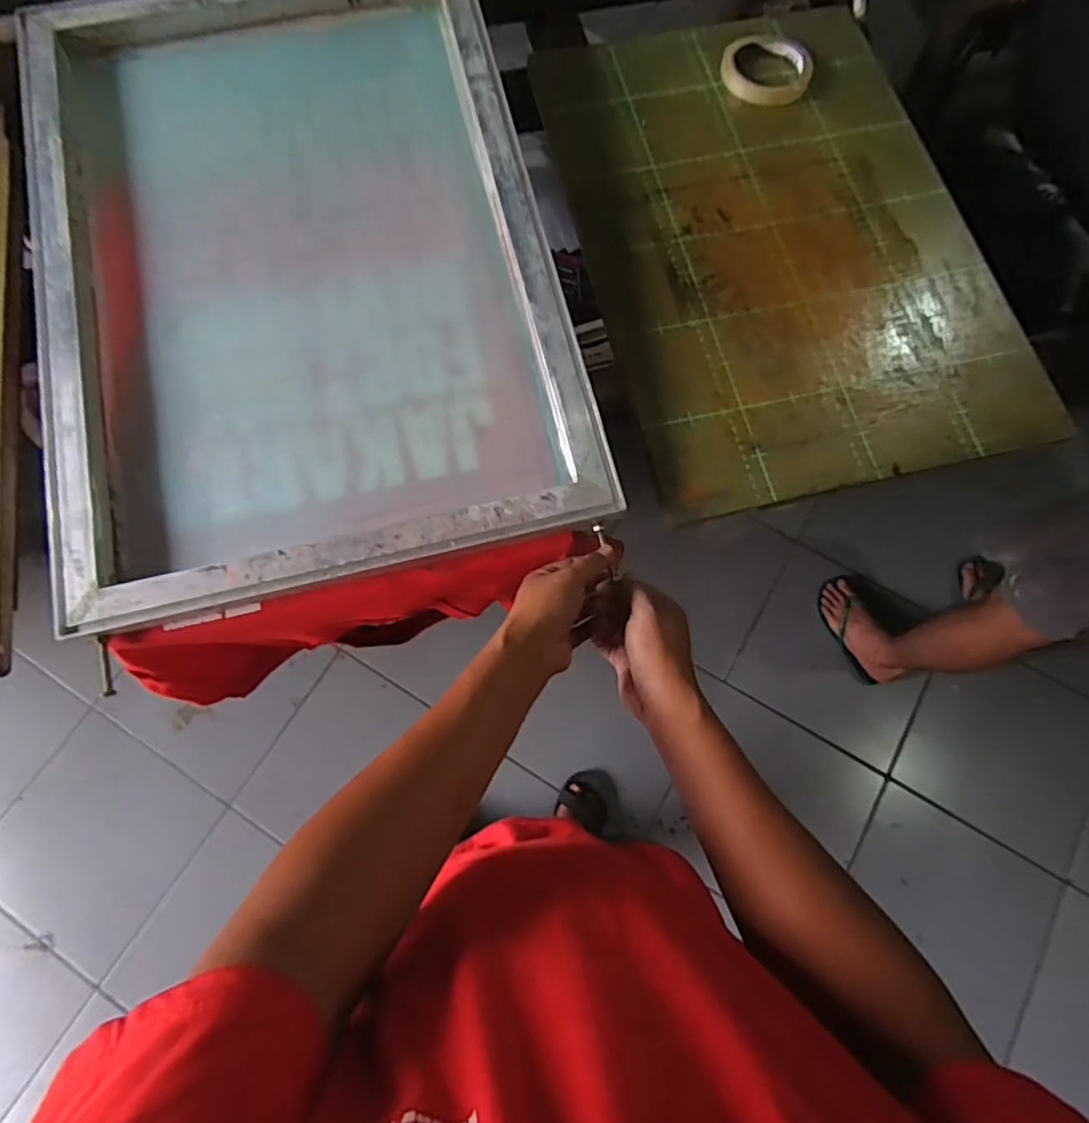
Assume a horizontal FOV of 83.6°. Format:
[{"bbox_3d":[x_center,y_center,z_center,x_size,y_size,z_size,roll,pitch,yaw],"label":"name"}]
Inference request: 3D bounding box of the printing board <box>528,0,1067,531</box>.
[{"bbox_3d":[0.240,-0.349,0.643,0.389,0.018,0.582,-13,75,-5],"label":"printing board"}]

